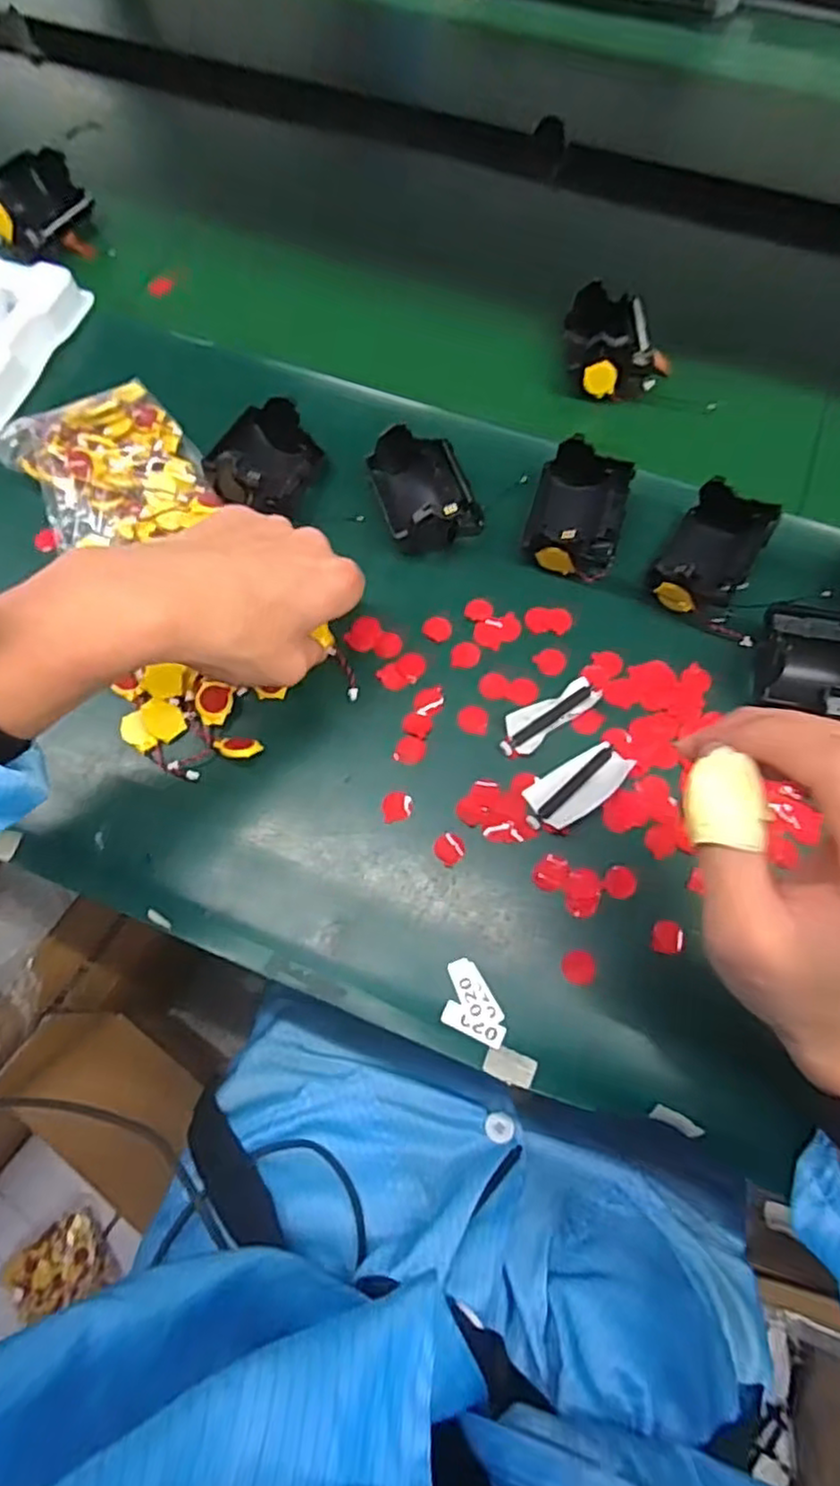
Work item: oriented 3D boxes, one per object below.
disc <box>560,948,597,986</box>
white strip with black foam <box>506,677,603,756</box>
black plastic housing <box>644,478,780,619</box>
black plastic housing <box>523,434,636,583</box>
[{"bbox_3d":[0.077,0.109,0.334,0.016,0.004,0.016,0,68,0],"label":"disc"},{"bbox_3d":[0.072,-0.018,0.379,0.057,0.005,0.023,-36,73,-13],"label":"white strip with black foam"},{"bbox_3d":[0.167,-0.109,0.398,0.047,0.044,0.076,27,71,10],"label":"black plastic housing"},{"bbox_3d":[0.094,-0.138,0.411,0.053,0.037,0.073,14,69,6],"label":"black plastic housing"}]

